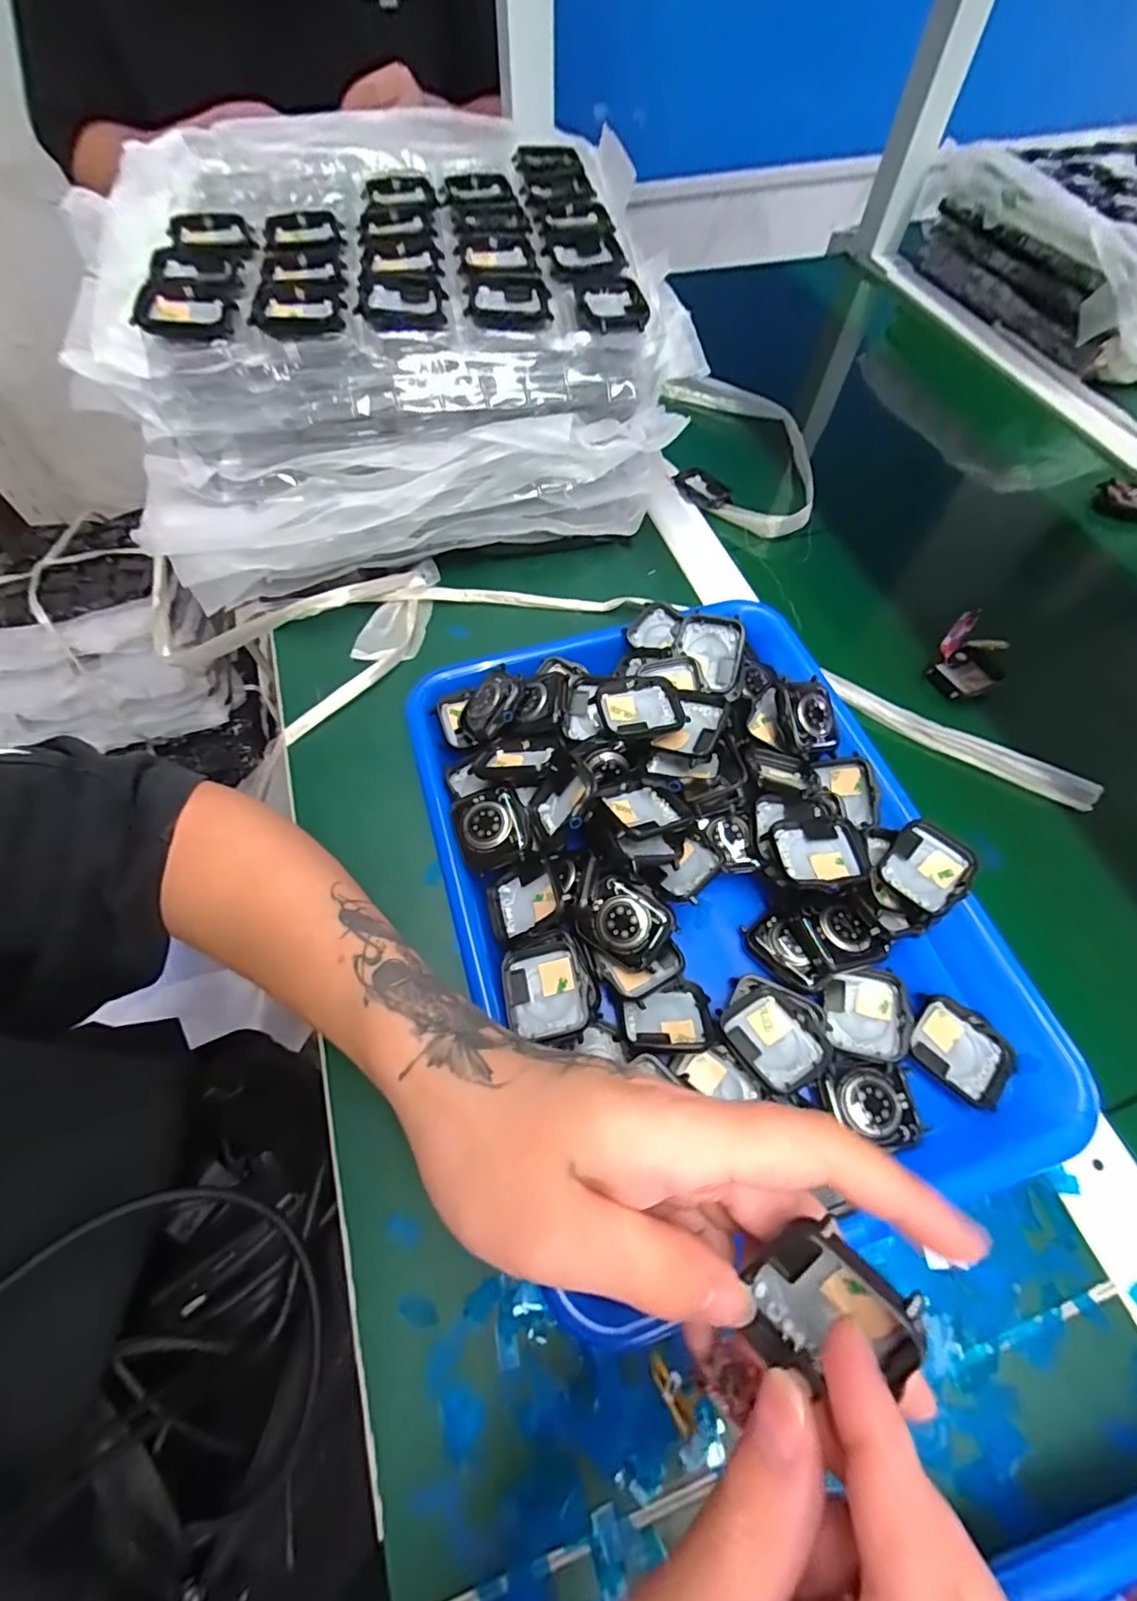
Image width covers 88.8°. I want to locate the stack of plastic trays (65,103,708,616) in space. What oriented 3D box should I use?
[{"bbox_3d":[-0.131,-0.338,0.444,0.356,0.162,0.326,-14,63,-7],"label":"stack of plastic trays"}]

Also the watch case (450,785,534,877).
[{"bbox_3d":[-0.039,0.015,0.299,0.037,0.014,0.042,-19,63,-10],"label":"watch case"}]

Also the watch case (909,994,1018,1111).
[{"bbox_3d":[0.185,0.118,0.274,0.036,0.006,0.044,-41,69,-19],"label":"watch case"}]

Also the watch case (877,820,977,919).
[{"bbox_3d":[0.177,0.034,0.288,0.037,0.008,0.042,37,68,18],"label":"watch case"}]

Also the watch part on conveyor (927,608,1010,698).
[{"bbox_3d":[0.273,-0.095,0.394,0.043,0.028,0.060,34,67,17],"label":"watch part on conveyor"}]

